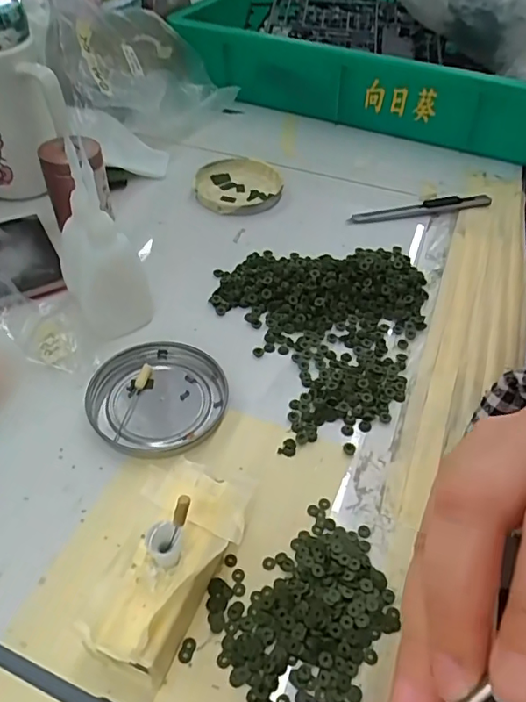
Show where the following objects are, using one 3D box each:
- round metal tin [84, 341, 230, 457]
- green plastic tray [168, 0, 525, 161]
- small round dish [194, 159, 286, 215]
[{"bbox_3d":[-0.061,0.026,0.310,0.079,0.008,0.074,2,47,-2],"label":"round metal tin"},{"bbox_3d":[0.213,-0.360,0.637,0.543,0.082,0.365,21,49,15],"label":"green plastic tray"},{"bbox_3d":[-0.022,-0.149,0.474,0.075,0.013,0.079,2,47,-2],"label":"small round dish"}]

